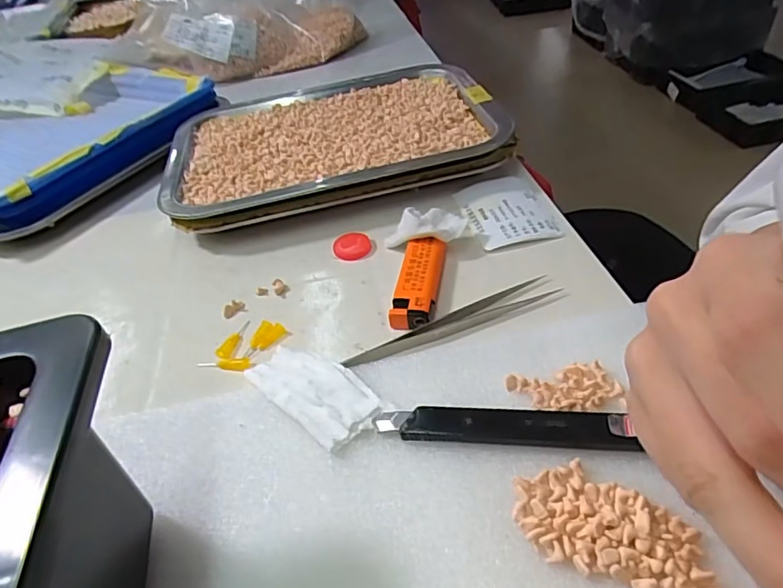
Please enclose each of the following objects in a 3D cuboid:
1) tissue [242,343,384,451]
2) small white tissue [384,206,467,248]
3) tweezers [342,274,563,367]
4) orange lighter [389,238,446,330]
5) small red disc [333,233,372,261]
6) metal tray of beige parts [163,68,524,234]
[{"bbox_3d":[-0.040,0.047,0.265,0.074,0.007,0.035,29,54,34],"label":"tissue"},{"bbox_3d":[0.021,-0.042,0.340,0.052,0.021,0.022,-3,42,6],"label":"small white tissue"},{"bbox_3d":[0.034,0.015,0.290,0.126,0.004,0.015,-21,43,-13],"label":"tweezers"},{"bbox_3d":[0.016,-0.008,0.314,0.024,0.013,0.066,3,43,13],"label":"orange lighter"},{"bbox_3d":[-0.027,-0.032,0.358,0.025,0.008,0.022,-5,42,4],"label":"small red disc"},{"bbox_3d":[-0.054,-0.130,0.441,0.267,0.034,0.190,-13,42,-5],"label":"metal tray of beige parts"}]

